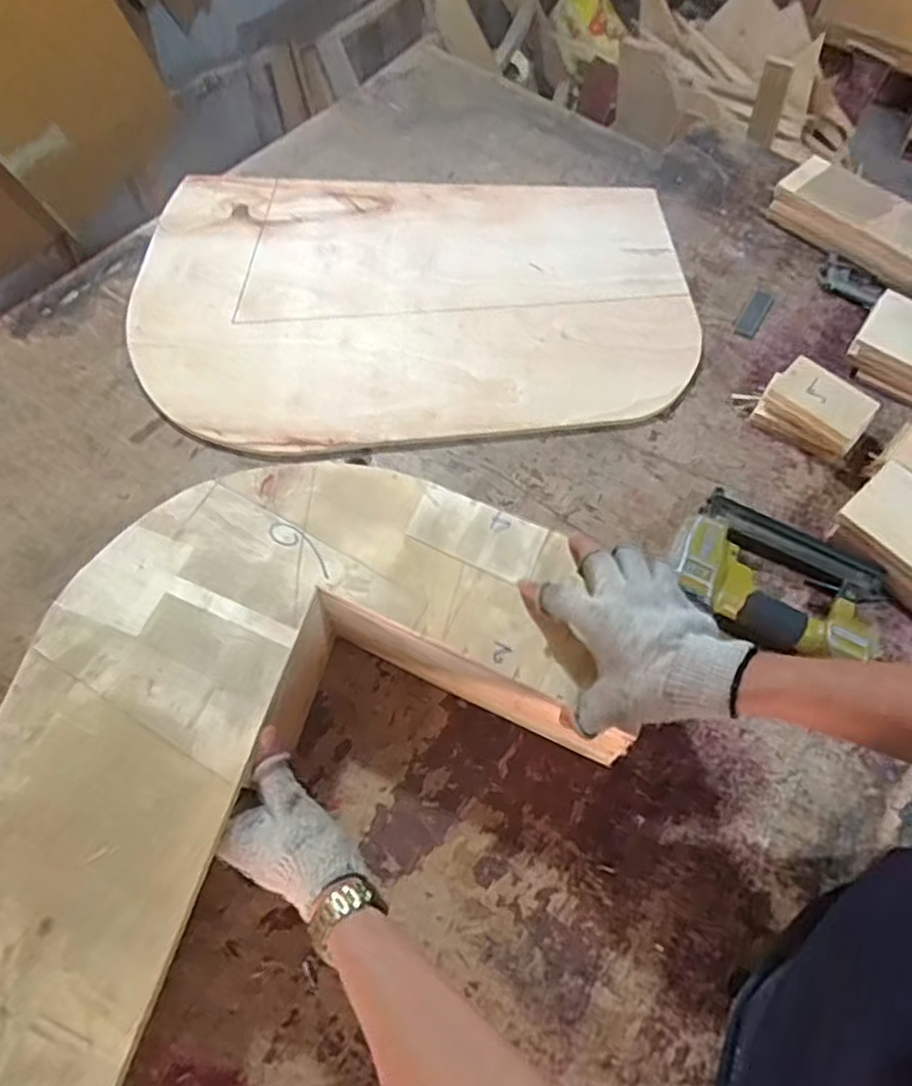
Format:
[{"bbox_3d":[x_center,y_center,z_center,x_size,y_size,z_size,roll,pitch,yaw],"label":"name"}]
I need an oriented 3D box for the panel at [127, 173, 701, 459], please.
[{"bbox_3d":[-0.054,-0.301,0.877,0.663,0.015,0.447,2,62,-2],"label":"panel"}]

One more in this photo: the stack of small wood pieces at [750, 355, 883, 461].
[{"bbox_3d":[0.398,-0.148,0.788,0.111,0.053,0.073,32,66,13],"label":"stack of small wood pieces"}]

